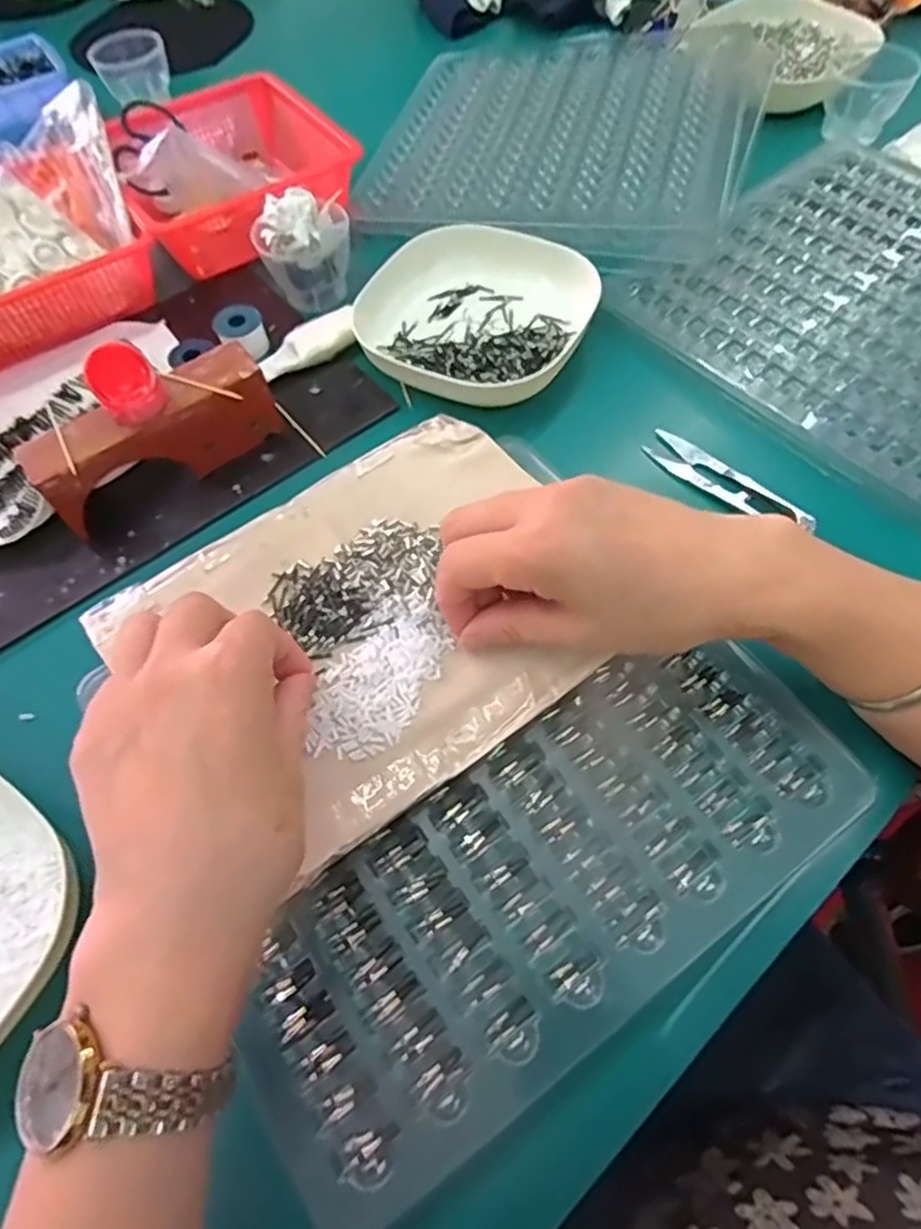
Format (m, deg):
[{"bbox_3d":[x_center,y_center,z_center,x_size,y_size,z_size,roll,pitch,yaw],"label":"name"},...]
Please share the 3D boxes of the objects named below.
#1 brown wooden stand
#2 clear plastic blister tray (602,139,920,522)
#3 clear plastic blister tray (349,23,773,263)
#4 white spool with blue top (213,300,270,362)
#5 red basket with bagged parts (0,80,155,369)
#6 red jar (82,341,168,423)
[{"bbox_3d":[-0.170,-0.099,0.391,0.131,0.051,0.038,-33,64,-14],"label":"brown wooden stand"},{"bbox_3d":[0.280,-0.210,0.443,0.285,0.009,0.252,-36,65,-16],"label":"clear plastic blister tray"},{"bbox_3d":[0.080,-0.383,0.538,0.278,0.033,0.287,15,63,11],"label":"clear plastic blister tray"},{"bbox_3d":[-0.144,-0.186,0.449,0.031,0.019,0.032,-1,61,3],"label":"white spool with blue top"},{"bbox_3d":[-0.298,-0.254,0.464,0.170,0.078,0.132,-33,64,-15],"label":"red basket with bagged parts"},{"bbox_3d":[-0.173,-0.120,0.356,0.032,0.028,0.029,-32,64,-14],"label":"red jar"}]

